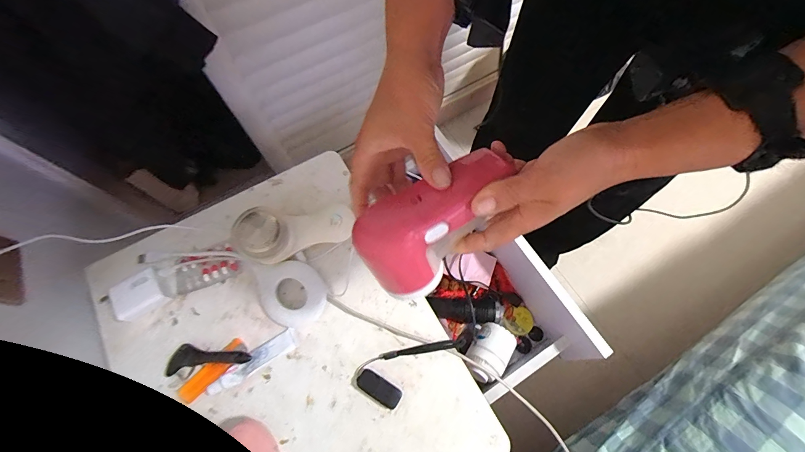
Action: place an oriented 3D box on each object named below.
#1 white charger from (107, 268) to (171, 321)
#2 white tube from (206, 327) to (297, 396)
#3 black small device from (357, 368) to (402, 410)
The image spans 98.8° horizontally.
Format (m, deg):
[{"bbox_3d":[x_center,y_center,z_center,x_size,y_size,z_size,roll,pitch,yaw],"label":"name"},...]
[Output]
[{"bbox_3d":[-0.339,0.089,0.442,0.060,0.022,0.049,-38,73,-13],"label":"white charger"},{"bbox_3d":[-0.181,0.167,0.421,0.109,0.015,0.025,-35,72,-12],"label":"white tube"},{"bbox_3d":[-0.029,0.195,0.414,0.055,0.005,0.024,31,72,12],"label":"black small device"}]

